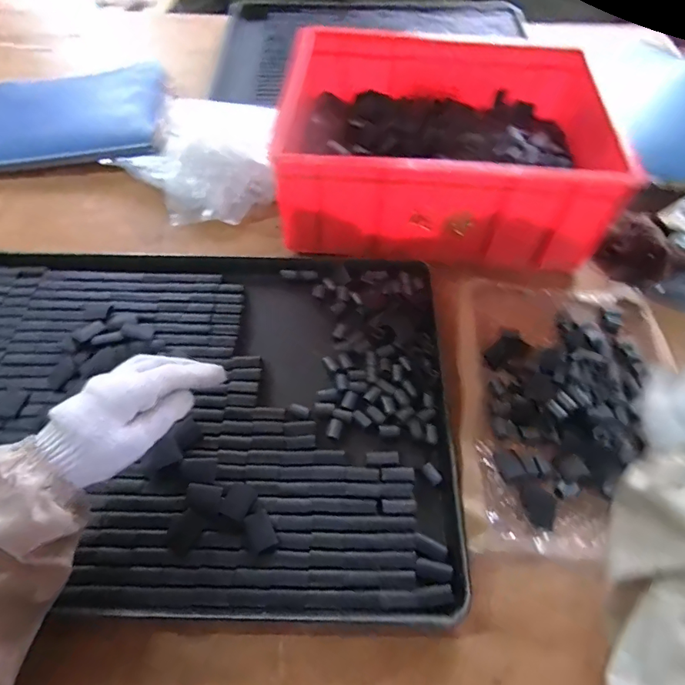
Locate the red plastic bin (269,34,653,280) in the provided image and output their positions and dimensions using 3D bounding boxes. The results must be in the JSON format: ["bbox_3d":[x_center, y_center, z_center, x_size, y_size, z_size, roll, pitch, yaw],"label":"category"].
[{"bbox_3d":[0.132,-0.265,0.627,0.401,0.139,0.296,5,56,3],"label":"red plastic bin"}]

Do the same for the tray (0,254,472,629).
[{"bbox_3d":[-0.188,0.061,0.484,0.587,0.021,0.388,1,56,0],"label":"tray"}]

